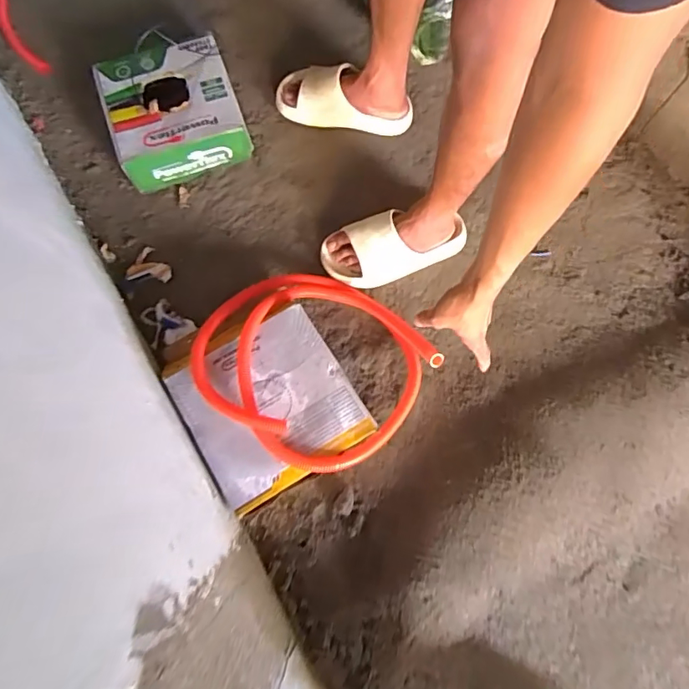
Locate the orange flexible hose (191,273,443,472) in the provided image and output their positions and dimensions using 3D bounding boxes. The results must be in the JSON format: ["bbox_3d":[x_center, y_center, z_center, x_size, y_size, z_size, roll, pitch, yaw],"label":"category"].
[{"bbox_3d":[-0.058,0.020,0.810,0.366,0.197,0.314,29,77,6],"label":"orange flexible hose"}]

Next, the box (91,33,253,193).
[{"bbox_3d":[-0.333,-0.450,0.969,0.241,0.082,0.245,-20,77,-6],"label":"box"}]

